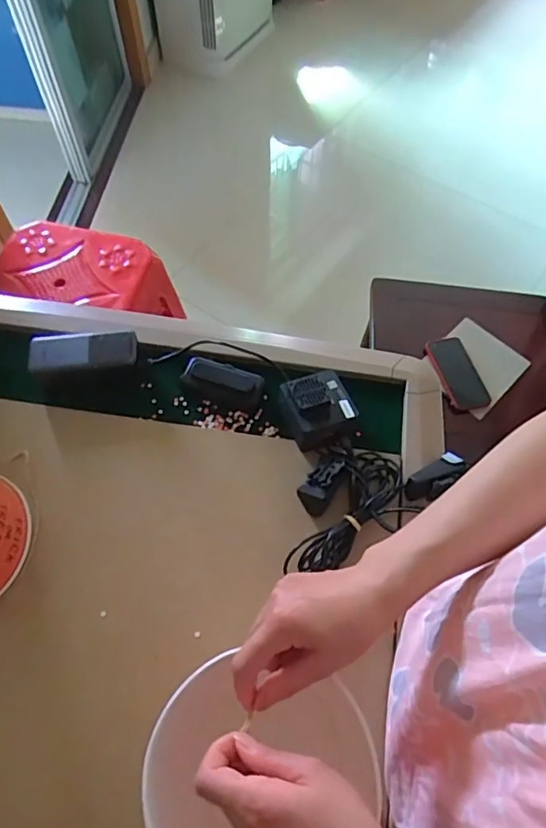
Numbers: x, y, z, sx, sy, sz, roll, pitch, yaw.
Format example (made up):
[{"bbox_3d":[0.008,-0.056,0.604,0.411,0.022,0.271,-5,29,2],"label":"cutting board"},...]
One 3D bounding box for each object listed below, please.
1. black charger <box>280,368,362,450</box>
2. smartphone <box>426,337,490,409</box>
[{"bbox_3d":[0.051,-0.006,0.629,0.081,0.053,0.078,-18,63,-11],"label":"black charger"},{"bbox_3d":[0.362,-0.083,1.048,0.083,0.012,0.154,-11,68,-8],"label":"smartphone"}]

